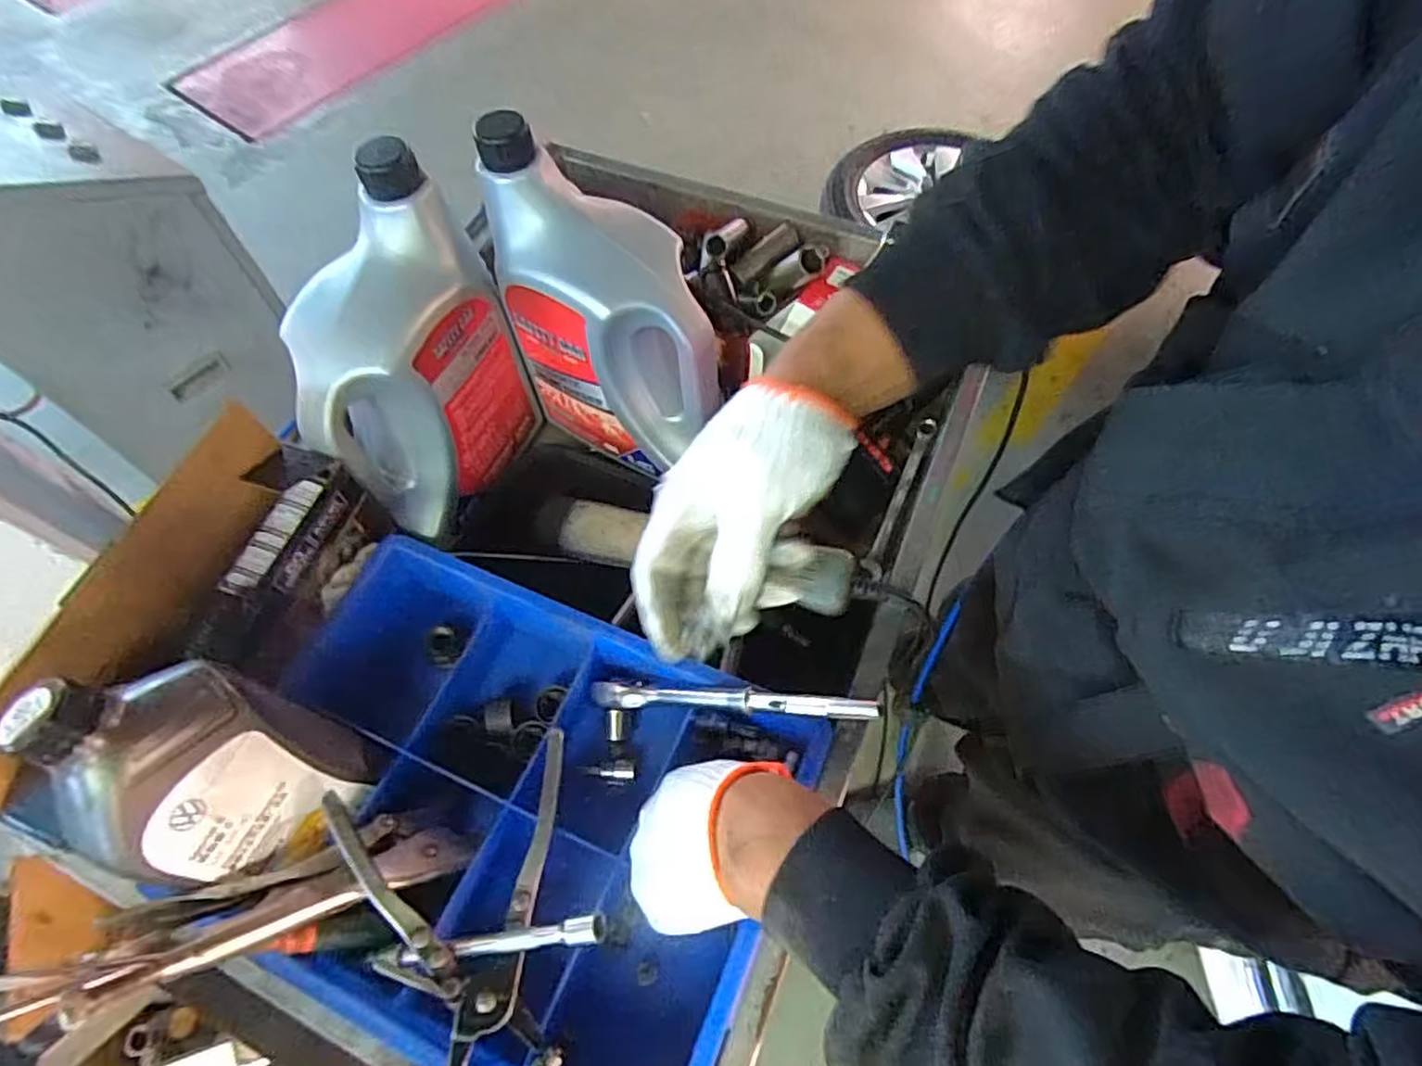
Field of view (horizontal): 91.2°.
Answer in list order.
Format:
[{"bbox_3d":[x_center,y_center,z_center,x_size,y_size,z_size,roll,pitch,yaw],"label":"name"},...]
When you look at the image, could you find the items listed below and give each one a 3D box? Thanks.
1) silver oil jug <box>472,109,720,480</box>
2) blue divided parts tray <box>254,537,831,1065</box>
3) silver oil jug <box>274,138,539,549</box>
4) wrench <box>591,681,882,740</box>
[{"bbox_3d":[-0.084,-0.189,0.609,0.190,0.253,0.113,31,67,17],"label":"silver oil jug"},{"bbox_3d":[-0.142,0.187,0.483,0.375,0.096,0.269,22,66,11],"label":"blue divided parts tray"},{"bbox_3d":[-0.249,-0.140,0.577,0.108,0.254,0.197,33,68,18],"label":"silver oil jug"},{"bbox_3d":[0.006,0.121,0.470,0.228,0.029,0.038,-9,57,36],"label":"wrench"}]

